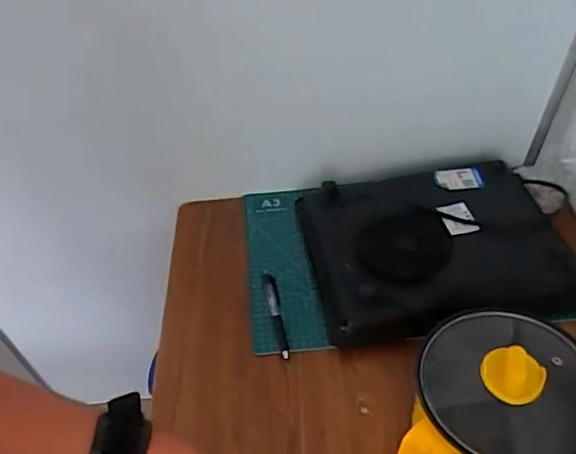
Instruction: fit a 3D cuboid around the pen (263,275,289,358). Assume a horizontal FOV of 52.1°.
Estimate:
[{"bbox_3d":[-0.016,0.111,0.762,0.018,0.012,0.133,-7,45,-5],"label":"pen"}]

